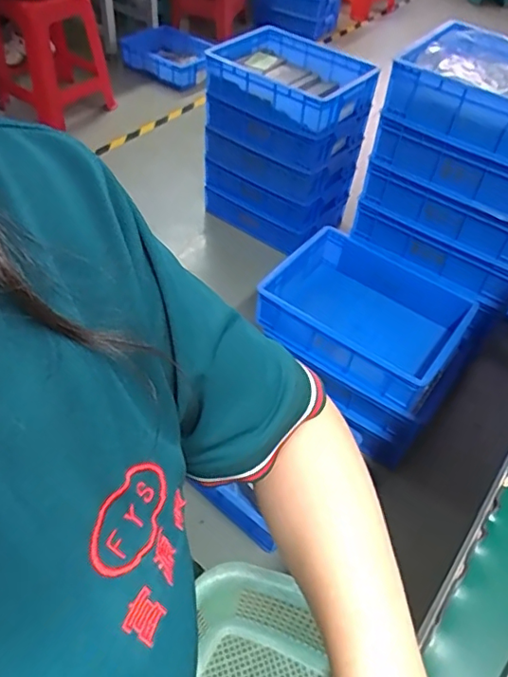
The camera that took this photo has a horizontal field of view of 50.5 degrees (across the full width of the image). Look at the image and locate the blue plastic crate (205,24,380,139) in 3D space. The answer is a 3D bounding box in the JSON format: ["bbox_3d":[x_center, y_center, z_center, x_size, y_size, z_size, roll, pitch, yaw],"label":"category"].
[{"bbox_3d":[0.088,-0.747,1.552,0.469,0.124,0.312,32,53,21],"label":"blue plastic crate"}]

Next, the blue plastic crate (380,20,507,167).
[{"bbox_3d":[0.513,-0.488,1.088,0.408,0.132,0.295,32,53,22],"label":"blue plastic crate"}]

